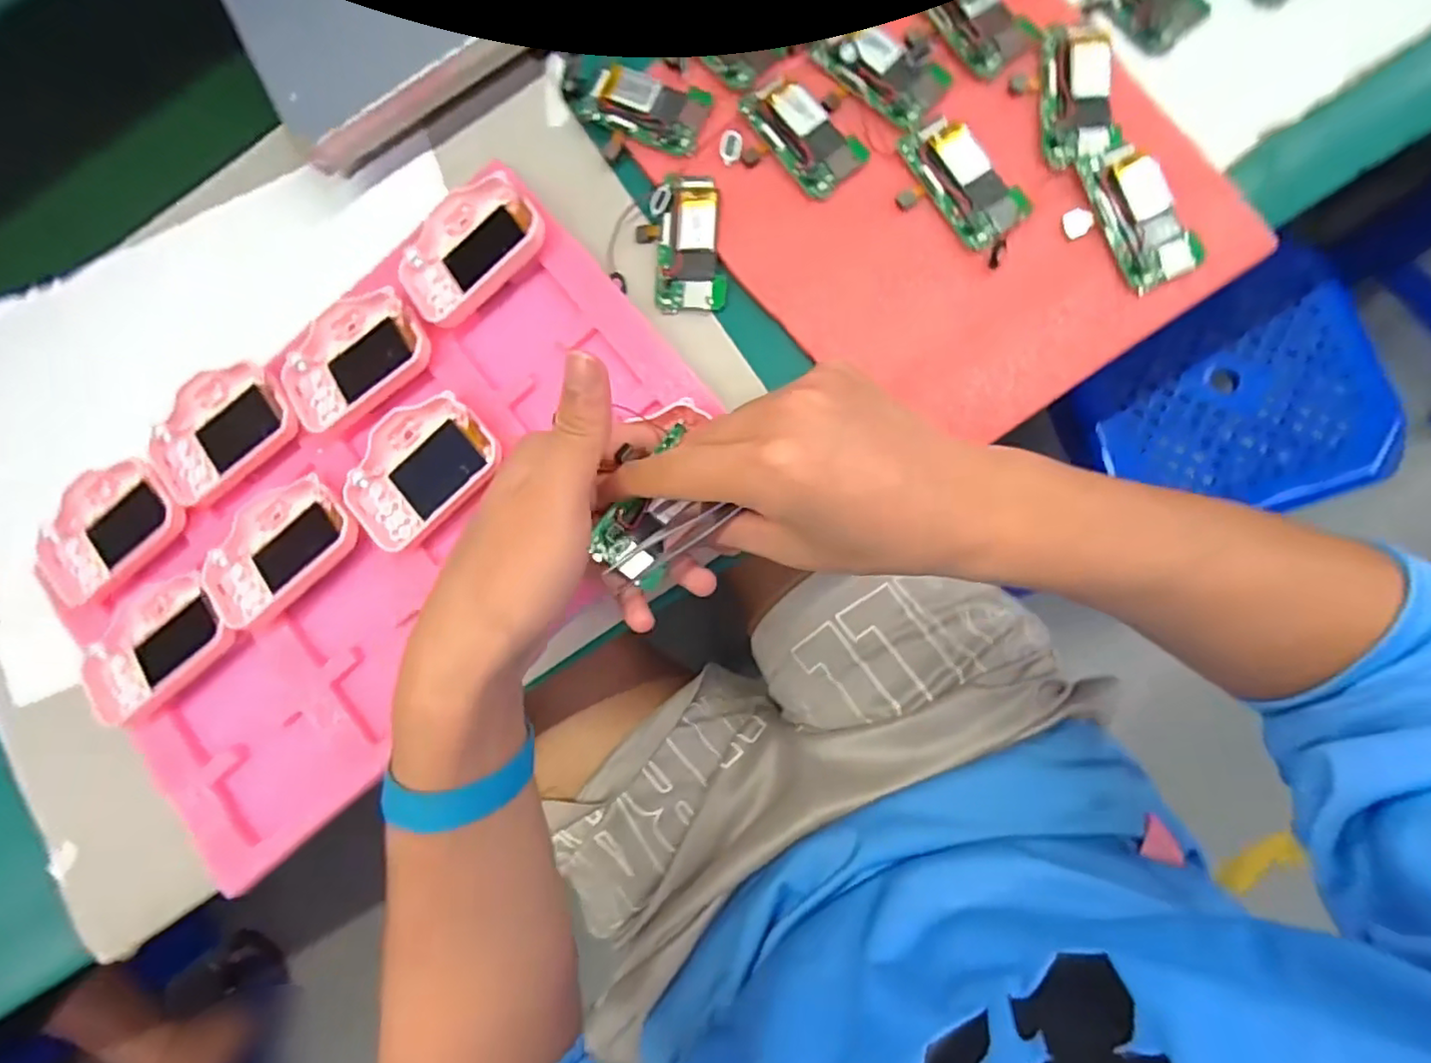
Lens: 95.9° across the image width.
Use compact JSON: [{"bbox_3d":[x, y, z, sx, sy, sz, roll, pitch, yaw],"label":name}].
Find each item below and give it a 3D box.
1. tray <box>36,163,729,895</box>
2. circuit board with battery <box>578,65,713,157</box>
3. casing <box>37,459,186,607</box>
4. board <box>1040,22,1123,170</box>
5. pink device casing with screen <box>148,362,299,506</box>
[{"bbox_3d":[-0.194,-0.016,0.357,0.358,0.023,0.238,-43,81,2],"label":"tray"},{"bbox_3d":[-0.041,-0.238,0.361,0.074,0.004,0.036,23,88,9],"label":"circuit board with battery"},{"bbox_3d":[-0.350,-0.002,0.374,0.088,0.020,0.060,-37,81,3],"label":"casing"},{"bbox_3d":[0.183,-0.222,0.327,0.035,0.008,0.071,-7,84,7],"label":"board"},{"bbox_3d":[-0.283,-0.059,0.370,0.086,0.014,0.065,-37,81,3],"label":"pink device casing with screen"}]

